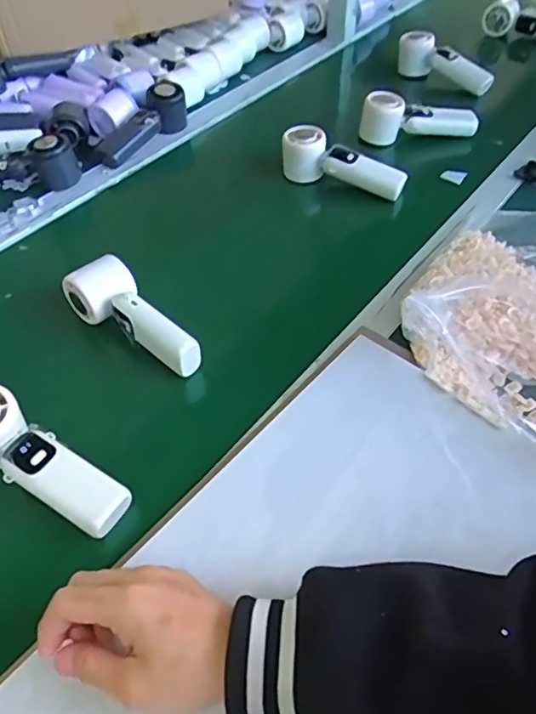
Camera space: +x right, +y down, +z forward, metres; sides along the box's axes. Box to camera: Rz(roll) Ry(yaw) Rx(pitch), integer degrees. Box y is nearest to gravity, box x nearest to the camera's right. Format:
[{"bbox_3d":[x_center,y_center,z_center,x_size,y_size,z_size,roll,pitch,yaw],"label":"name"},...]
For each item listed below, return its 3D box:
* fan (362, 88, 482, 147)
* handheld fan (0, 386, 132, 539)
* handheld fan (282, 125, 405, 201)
[{"bbox_3d":[0.225,-0.355,0.824,0.157,0.063,0.067,-14,51,-11],"label":"fan"},{"bbox_3d":[-0.188,0.085,0.454,0.165,0.044,0.058,28,56,21],"label":"handheld fan"},{"bbox_3d":[0.099,-0.256,0.744,0.169,0.056,0.050,21,53,18],"label":"handheld fan"}]

